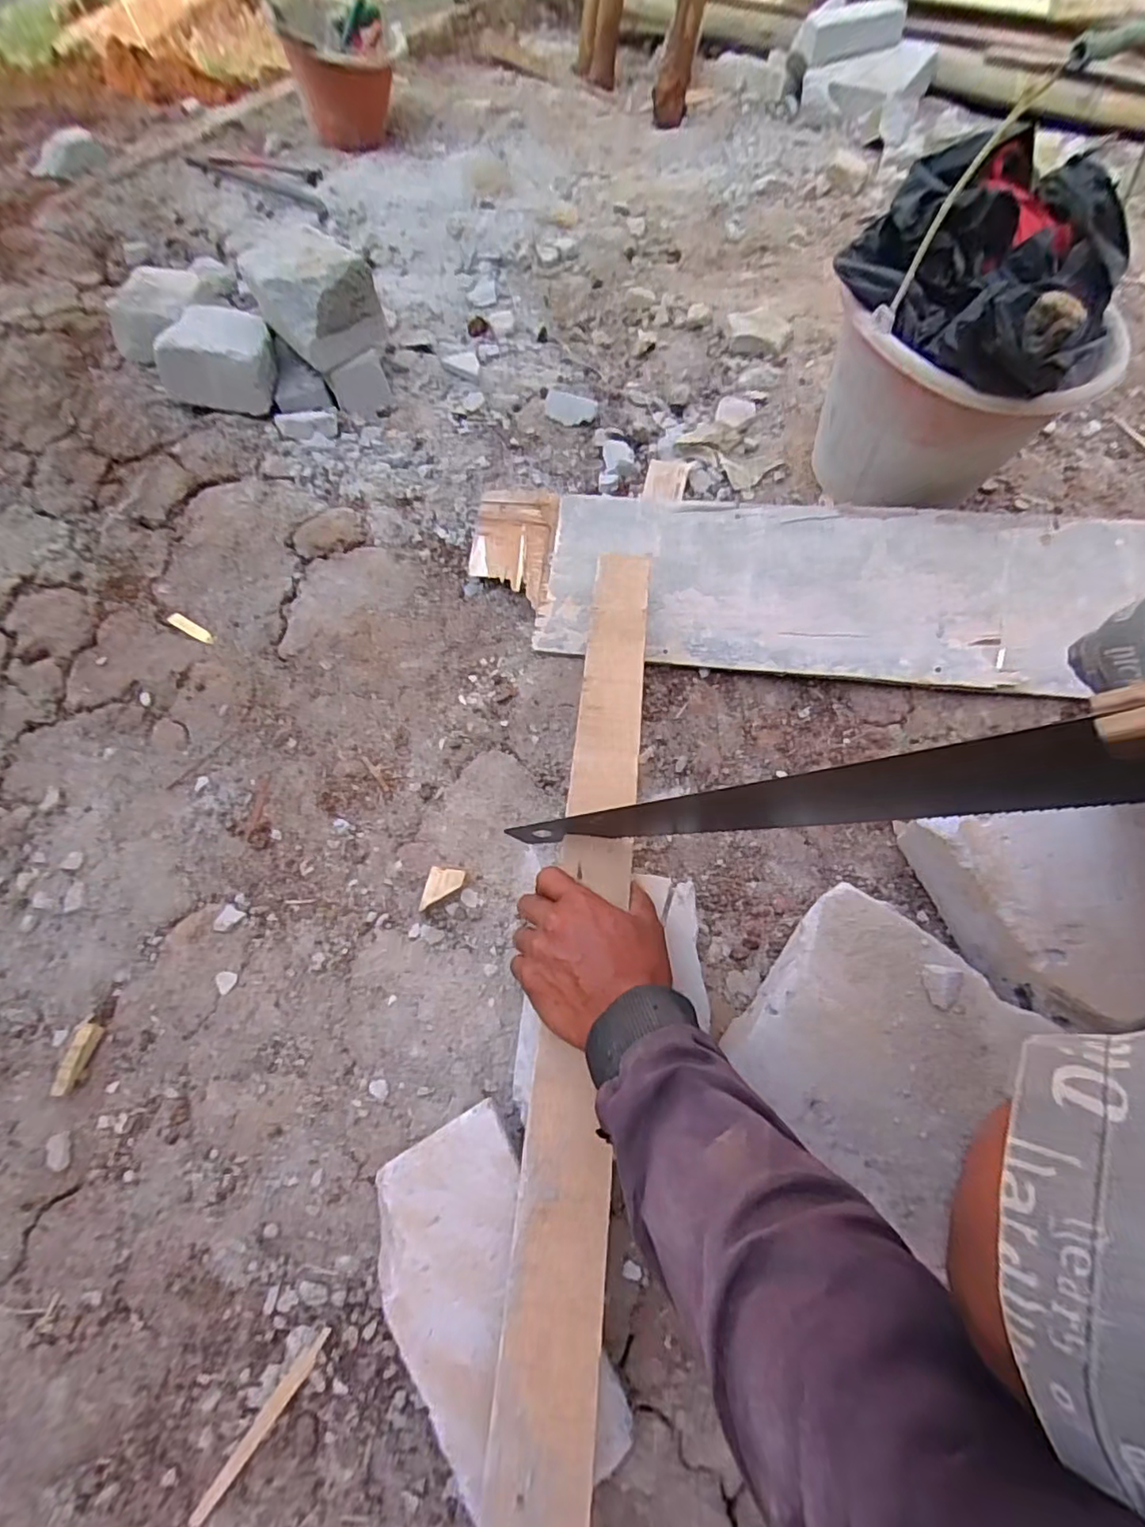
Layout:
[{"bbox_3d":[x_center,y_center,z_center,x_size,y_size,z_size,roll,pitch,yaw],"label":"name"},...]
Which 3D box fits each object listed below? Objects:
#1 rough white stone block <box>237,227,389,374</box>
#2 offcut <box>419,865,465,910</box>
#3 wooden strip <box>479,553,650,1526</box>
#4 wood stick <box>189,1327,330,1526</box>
[{"bbox_3d":[-0.367,-0.654,0.852,0.122,0.102,0.201,-37,61,-13],"label":"rough white stone block"},{"bbox_3d":[-0.120,0.119,0.566,0.032,0.023,0.041,13,65,9],"label":"offcut"},{"bbox_3d":[0.012,0.126,0.431,0.054,0.016,0.742,4,61,5],"label":"wooden strip"},{"bbox_3d":[-0.208,0.446,0.411,0.011,0.005,0.118,34,70,17],"label":"wood stick"}]

